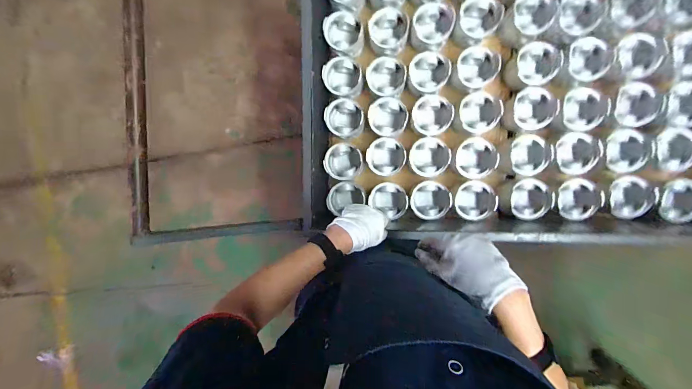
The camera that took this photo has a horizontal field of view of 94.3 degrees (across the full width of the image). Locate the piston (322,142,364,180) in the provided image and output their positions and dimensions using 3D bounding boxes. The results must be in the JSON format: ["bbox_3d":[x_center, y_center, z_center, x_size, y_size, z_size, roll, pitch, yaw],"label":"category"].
[{"bbox_3d":[-0.004,-0.092,0.918,0.105,0.085,0.100,0,94,7],"label":"piston"}]

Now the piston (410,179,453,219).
[{"bbox_3d":[0.237,0.015,0.906,0.103,0.084,0.103,0,94,7],"label":"piston"}]

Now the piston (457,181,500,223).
[{"bbox_3d":[0.362,0.017,0.894,0.094,0.078,0.106,17,96,5],"label":"piston"}]

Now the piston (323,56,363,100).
[{"bbox_3d":[-0.006,-0.330,0.917,0.105,0.086,0.107,0,94,7],"label":"piston"}]

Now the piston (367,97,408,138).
[{"bbox_3d":[0.118,-0.215,0.902,0.101,0.070,0.108,0,94,7],"label":"piston"}]

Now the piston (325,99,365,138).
[{"bbox_3d":[0.001,-0.214,0.917,0.099,0.084,0.108,0,94,7],"label":"piston"}]

